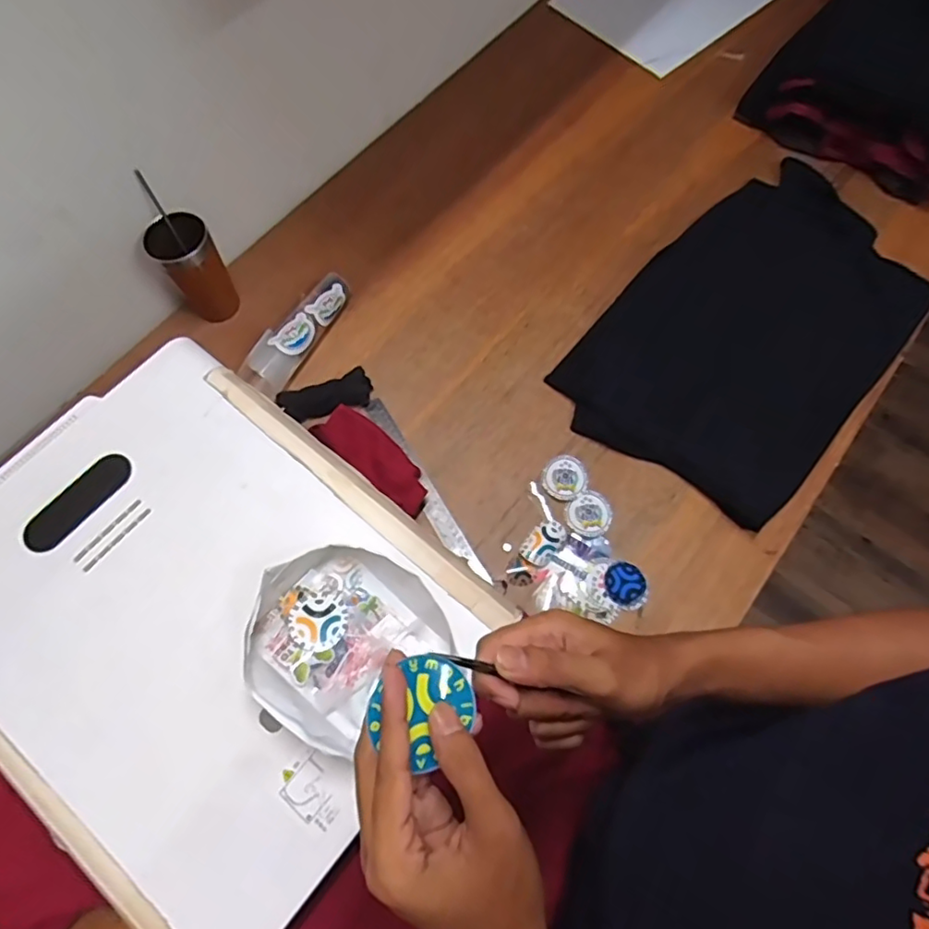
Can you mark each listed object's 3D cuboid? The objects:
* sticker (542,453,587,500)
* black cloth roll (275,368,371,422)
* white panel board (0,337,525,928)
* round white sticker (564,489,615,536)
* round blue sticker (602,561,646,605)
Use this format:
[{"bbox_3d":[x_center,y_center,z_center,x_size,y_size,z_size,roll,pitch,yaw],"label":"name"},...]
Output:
[{"bbox_3d":[0.133,0.017,0.795,0.057,0.005,0.060,0,69,0],"label":"sticker"},{"bbox_3d":[-0.191,-0.093,0.828,0.125,0.024,0.048,-17,70,-6],"label":"black cloth roll"},{"bbox_3d":[-0.263,0.135,0.579,0.493,0.018,0.398,37,73,13],"label":"white panel board"},{"bbox_3d":[0.163,0.063,0.776,0.061,0.004,0.058,0,69,0],"label":"round white sticker"},{"bbox_3d":[0.199,0.146,0.744,0.050,0.004,0.051,0,69,0],"label":"round blue sticker"}]

